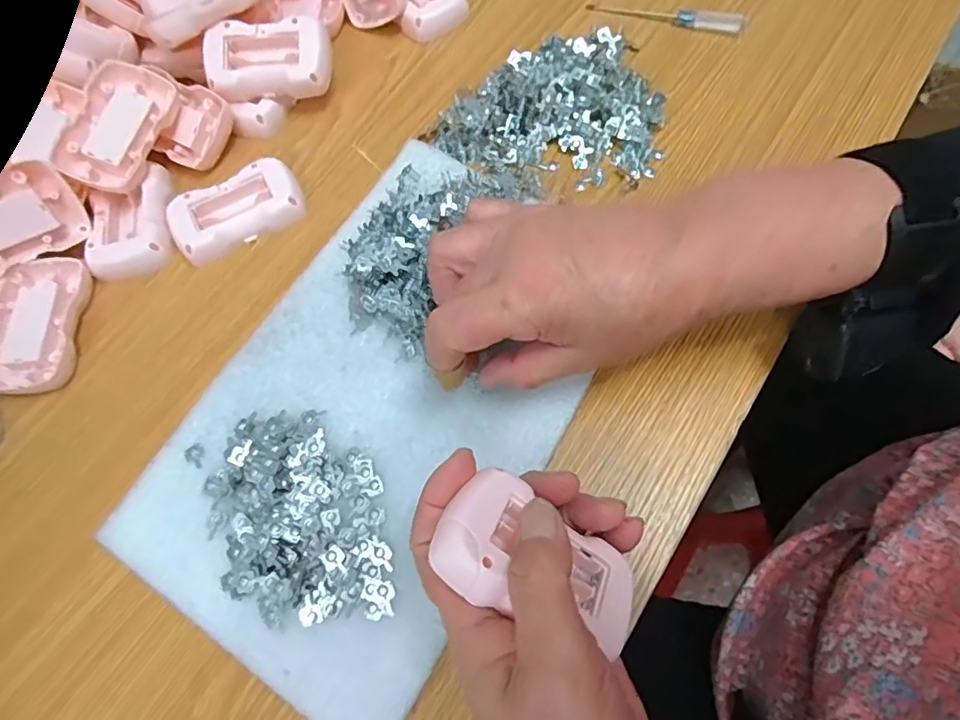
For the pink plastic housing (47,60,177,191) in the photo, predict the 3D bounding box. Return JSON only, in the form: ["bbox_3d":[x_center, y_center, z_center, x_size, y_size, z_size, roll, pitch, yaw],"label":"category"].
[{"bbox_3d":[-0.243,-0.155,0.371,0.054,0.019,0.088,15,76,-5],"label":"pink plastic housing"}]

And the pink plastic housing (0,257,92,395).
[{"bbox_3d":[-0.274,-0.021,0.341,0.054,0.015,0.087,-4,67,3],"label":"pink plastic housing"}]

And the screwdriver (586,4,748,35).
[{"bbox_3d":[0.142,-0.267,0.422,0.118,0.017,0.012,20,70,13],"label":"screwdriver"}]

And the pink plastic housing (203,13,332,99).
[{"bbox_3d":[-0.148,-0.212,0.387,0.085,0.020,0.051,-1,88,2],"label":"pink plastic housing"}]

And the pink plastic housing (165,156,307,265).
[{"bbox_3d":[-0.161,-0.100,0.364,0.085,0.013,0.050,-30,68,-8],"label":"pink plastic housing"}]

